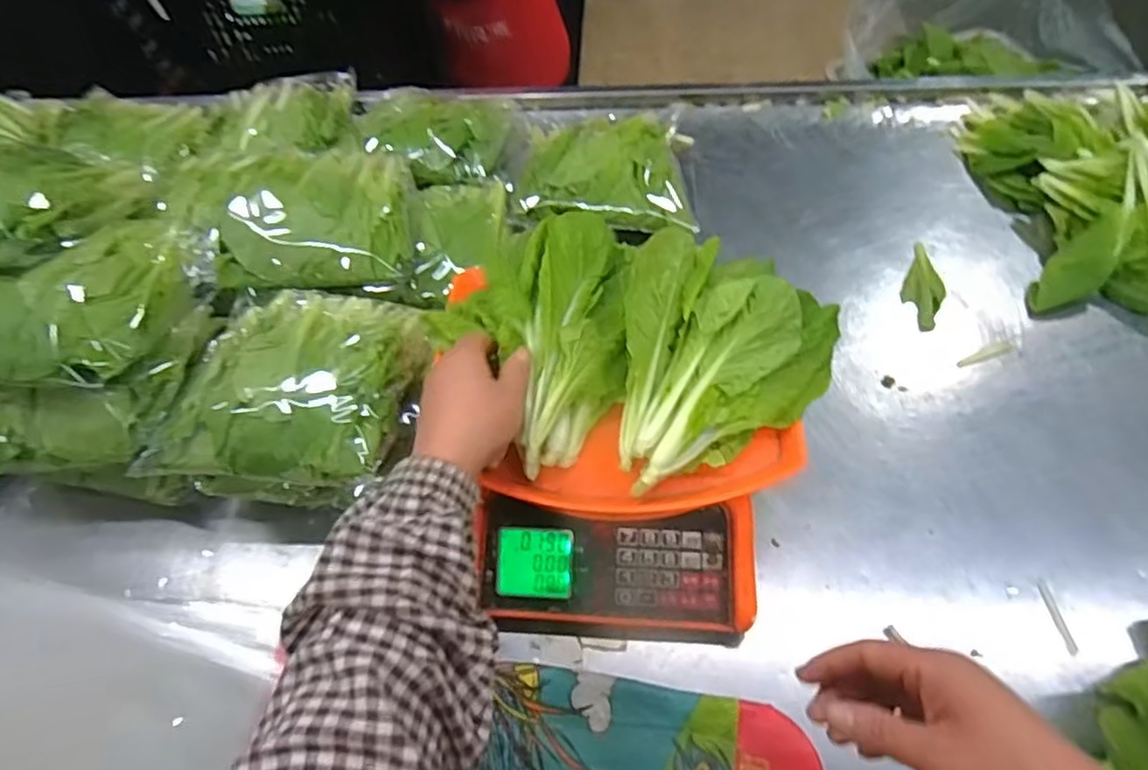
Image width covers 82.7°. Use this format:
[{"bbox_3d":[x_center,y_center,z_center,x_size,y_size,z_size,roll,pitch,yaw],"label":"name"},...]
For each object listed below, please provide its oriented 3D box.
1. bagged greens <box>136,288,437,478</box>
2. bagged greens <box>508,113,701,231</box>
[{"bbox_3d":[-0.233,-0.013,0.569,0.210,0.051,0.213,9,55,9],"label":"bagged greens"},{"bbox_3d":[0.036,-0.276,0.812,0.212,0.063,0.223,-3,54,1],"label":"bagged greens"}]

